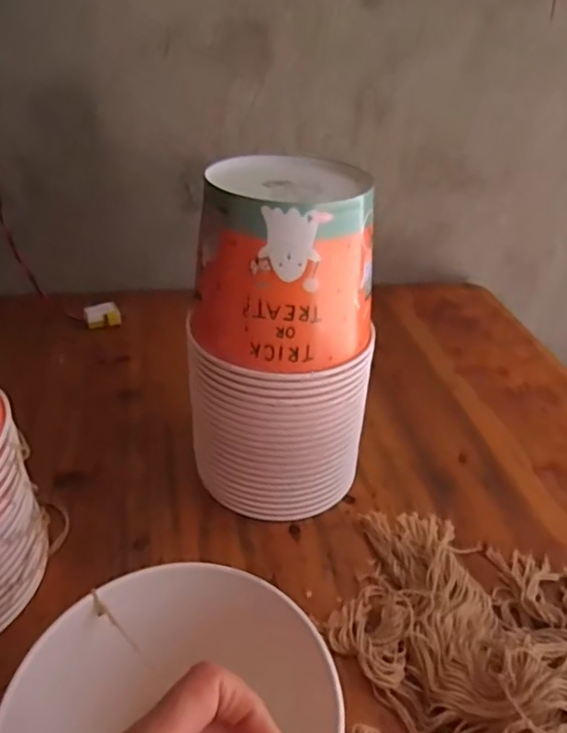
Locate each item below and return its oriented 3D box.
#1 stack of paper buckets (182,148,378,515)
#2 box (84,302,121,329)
[{"bbox_3d":[-0.004,-0.014,0.523,0.138,0.291,0.125,27,41,29],"label":"stack of paper buckets"},{"bbox_3d":[-0.248,-0.072,0.825,0.045,0.023,0.031,-9,37,-17],"label":"box"}]

